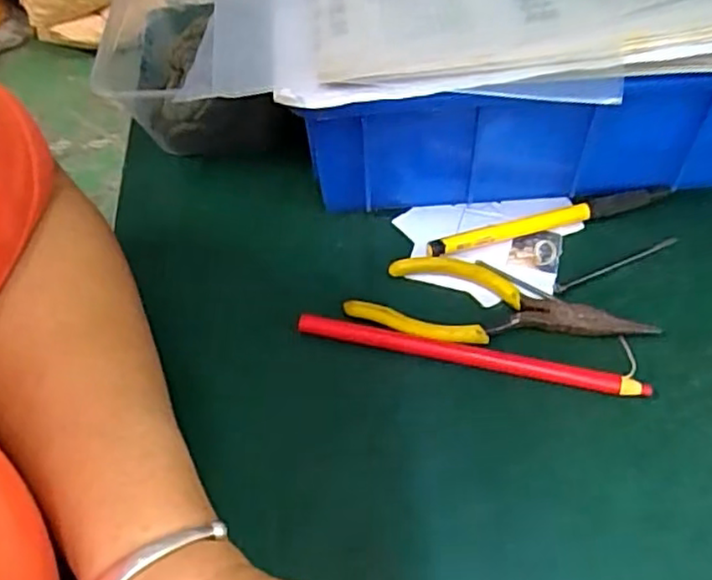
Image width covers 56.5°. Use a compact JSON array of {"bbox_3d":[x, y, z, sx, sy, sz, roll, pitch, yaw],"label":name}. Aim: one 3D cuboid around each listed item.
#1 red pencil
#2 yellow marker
[{"bbox_3d":[0.051,0.030,0.309,0.160,0.010,0.009,11,56,11],"label":"red pencil"},{"bbox_3d":[0.102,-0.036,0.348,0.131,0.010,0.010,-14,55,-6],"label":"yellow marker"}]

